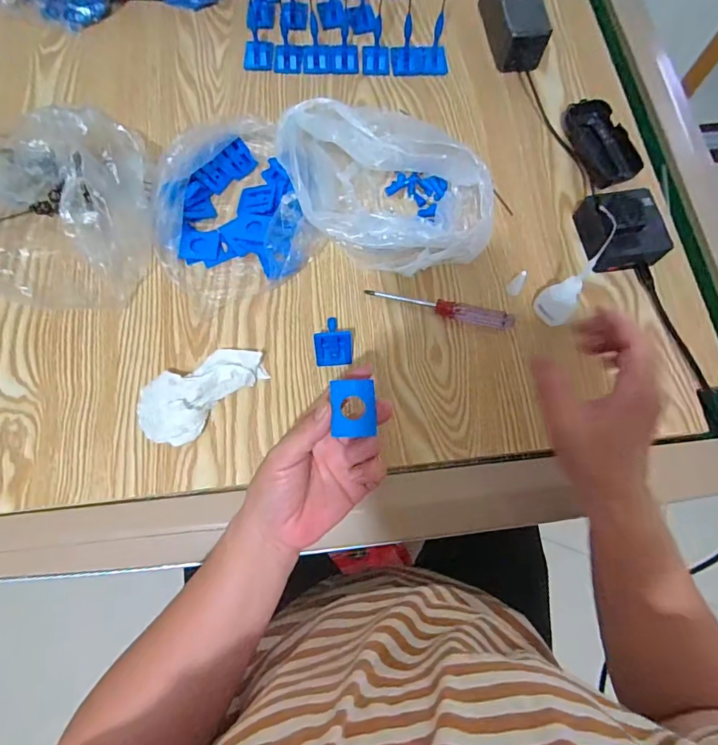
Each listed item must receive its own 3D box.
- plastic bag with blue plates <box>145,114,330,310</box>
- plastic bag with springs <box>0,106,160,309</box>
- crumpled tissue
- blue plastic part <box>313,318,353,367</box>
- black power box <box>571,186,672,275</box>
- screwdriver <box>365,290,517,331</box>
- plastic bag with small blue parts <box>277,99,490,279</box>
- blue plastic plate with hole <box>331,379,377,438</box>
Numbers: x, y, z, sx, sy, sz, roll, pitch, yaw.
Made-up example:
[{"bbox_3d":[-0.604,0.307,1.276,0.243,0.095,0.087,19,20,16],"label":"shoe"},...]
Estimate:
[{"bbox_3d":[-0.136,-0.169,0.473,0.158,0.051,0.177,-25,74,-9],"label":"plastic bag with blue plates"},{"bbox_3d":[-0.302,-0.160,0.440,0.186,0.098,0.168,-4,71,-3],"label":"plastic bag with springs"},{"bbox_3d":[-0.148,0.017,0.426,0.120,0.023,0.064,-36,76,-12],"label":"crumpled tissue"},{"bbox_3d":[-0.025,-0.032,0.440,0.035,0.033,0.050,-5,71,-3],"label":"blue plastic part"},{"bbox_3d":[0.274,-0.148,0.477,0.072,0.044,0.081,-11,72,-5],"label":"black power box"},{"bbox_3d":[0.084,-0.070,0.465,0.150,0.015,0.023,16,72,4],"label":"screwdriver"},{"bbox_3d":[0.032,-0.188,0.468,0.181,0.078,0.167,-15,72,-7],"label":"plastic bag with small blue parts"},{"bbox_3d":[-0.004,0.024,0.323,0.031,0.004,0.039,-5,71,-3],"label":"blue plastic plate with hole"}]

